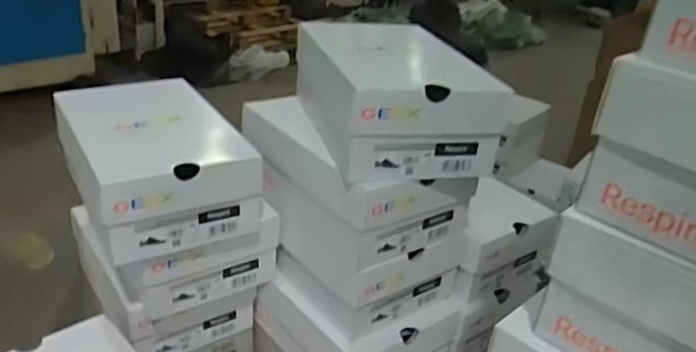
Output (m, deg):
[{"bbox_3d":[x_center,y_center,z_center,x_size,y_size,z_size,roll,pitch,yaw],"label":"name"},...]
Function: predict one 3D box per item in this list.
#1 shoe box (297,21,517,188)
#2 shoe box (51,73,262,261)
[{"bbox_3d":[0.051,-0.104,0.765,0.176,0.112,0.259,-3,28,-17],"label":"shoe box"},{"bbox_3d":[-0.250,-0.018,0.791,0.183,0.117,0.278,-12,32,-31],"label":"shoe box"}]

